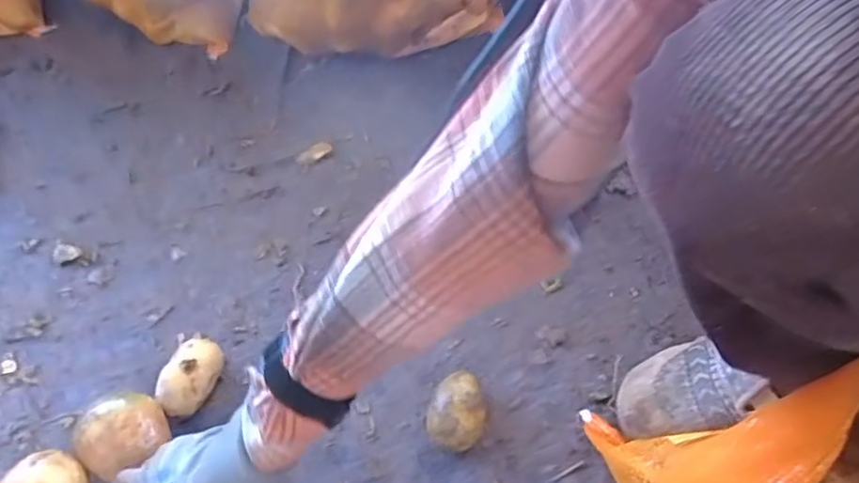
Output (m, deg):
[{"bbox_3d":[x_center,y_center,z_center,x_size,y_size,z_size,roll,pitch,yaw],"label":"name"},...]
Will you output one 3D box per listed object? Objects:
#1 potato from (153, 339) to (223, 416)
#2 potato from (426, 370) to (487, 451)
[{"bbox_3d":[-0.223,0.129,0.606,0.044,0.040,0.073,16,55,17],"label":"potato"},{"bbox_3d":[0.023,0.150,0.568,0.050,0.042,0.060,-11,52,-3],"label":"potato"}]

